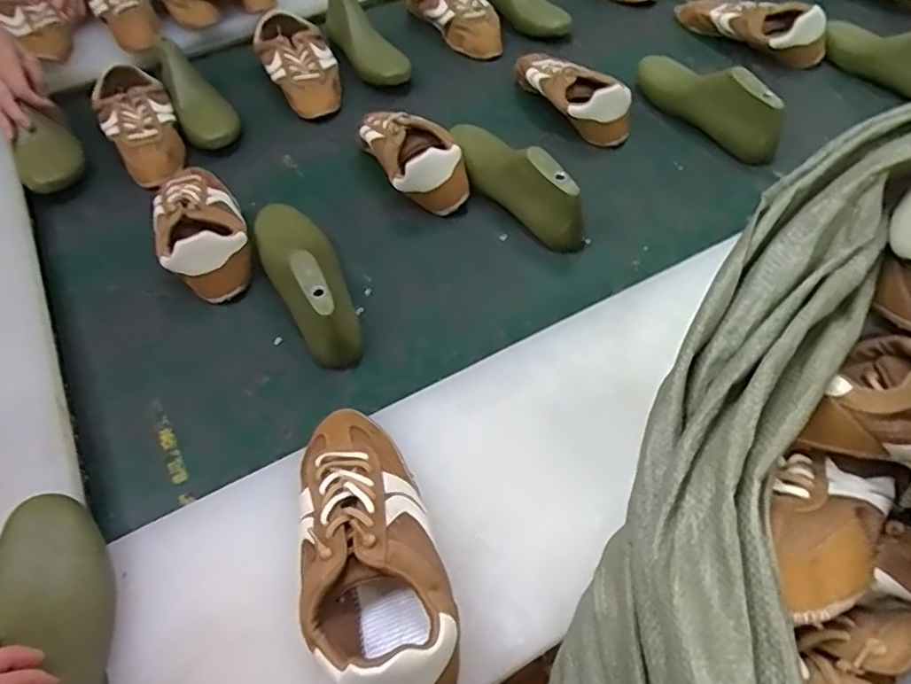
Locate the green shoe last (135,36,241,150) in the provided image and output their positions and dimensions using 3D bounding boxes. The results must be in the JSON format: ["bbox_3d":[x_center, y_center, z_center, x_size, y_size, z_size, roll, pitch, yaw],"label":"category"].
[{"bbox_3d":[-0.395,-0.373,0.923,0.085,0.079,0.235,-30,57,-17],"label":"green shoe last"}]

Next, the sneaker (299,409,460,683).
[{"bbox_3d":[-0.068,0.145,0.461,0.101,0.076,0.250,-15,54,-7],"label":"sneaker"}]

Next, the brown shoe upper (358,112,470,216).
[{"bbox_3d":[-0.064,-0.251,0.824,0.087,0.071,0.203,-30,57,-17],"label":"brown shoe upper"}]

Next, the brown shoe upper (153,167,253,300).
[{"bbox_3d":[-0.313,-0.145,0.748,0.102,0.065,0.211,-21,54,-11],"label":"brown shoe upper"}]

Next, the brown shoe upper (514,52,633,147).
[{"bbox_3d":[0.160,-0.371,0.917,0.078,0.075,0.238,-33,58,-19],"label":"brown shoe upper"}]

